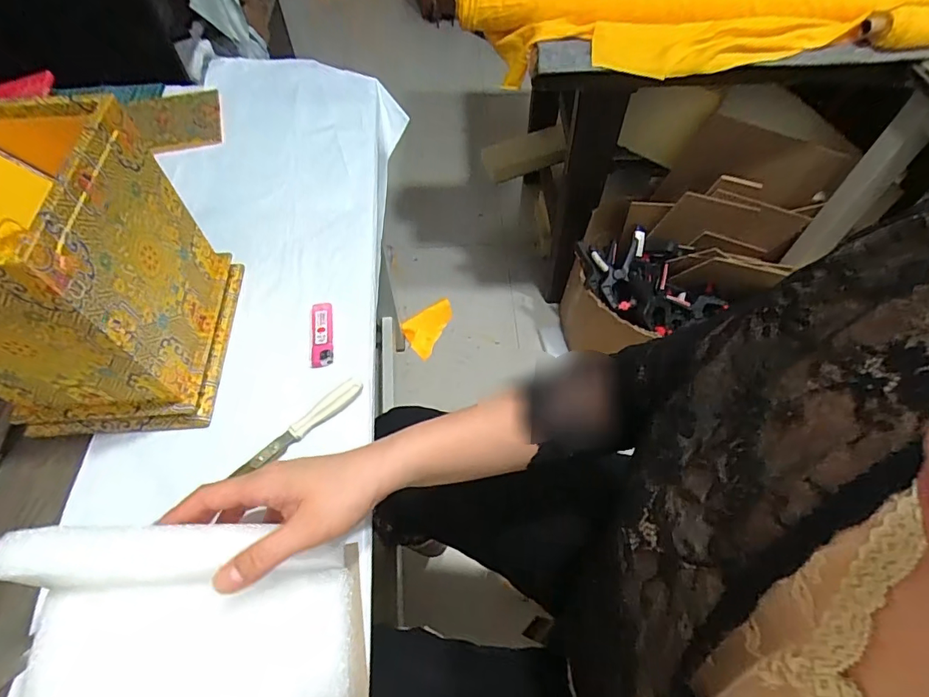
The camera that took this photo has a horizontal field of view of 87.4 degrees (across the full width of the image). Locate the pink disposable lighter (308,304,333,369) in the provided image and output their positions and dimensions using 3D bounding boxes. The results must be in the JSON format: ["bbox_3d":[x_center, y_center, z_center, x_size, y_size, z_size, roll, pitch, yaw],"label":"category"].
[{"bbox_3d":[-0.153,-0.014,0.517,0.027,0.014,0.077,-8,58,-4],"label":"pink disposable lighter"}]

